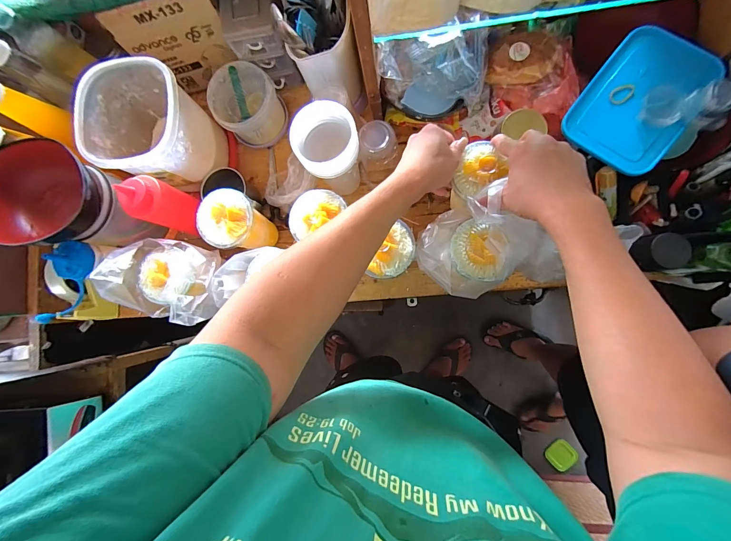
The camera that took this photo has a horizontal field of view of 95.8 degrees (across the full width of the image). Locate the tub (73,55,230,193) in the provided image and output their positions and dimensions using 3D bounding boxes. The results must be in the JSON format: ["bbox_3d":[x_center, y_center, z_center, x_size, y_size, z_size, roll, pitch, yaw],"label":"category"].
[{"bbox_3d":[-0.356,-0.240,0.576,0.165,0.160,0.167,9,91,8],"label":"tub"}]

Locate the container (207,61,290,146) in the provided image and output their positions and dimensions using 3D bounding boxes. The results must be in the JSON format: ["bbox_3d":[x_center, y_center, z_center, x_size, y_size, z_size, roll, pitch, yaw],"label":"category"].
[{"bbox_3d":[-0.218,-0.307,0.621,0.121,0.081,0.123,0,89,8],"label":"container"}]

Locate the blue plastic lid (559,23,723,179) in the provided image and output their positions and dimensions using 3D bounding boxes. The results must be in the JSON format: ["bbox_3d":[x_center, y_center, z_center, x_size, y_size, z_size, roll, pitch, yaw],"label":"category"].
[{"bbox_3d":[0.391,-0.245,0.466,0.137,0.020,0.198,37,94,7],"label":"blue plastic lid"}]

